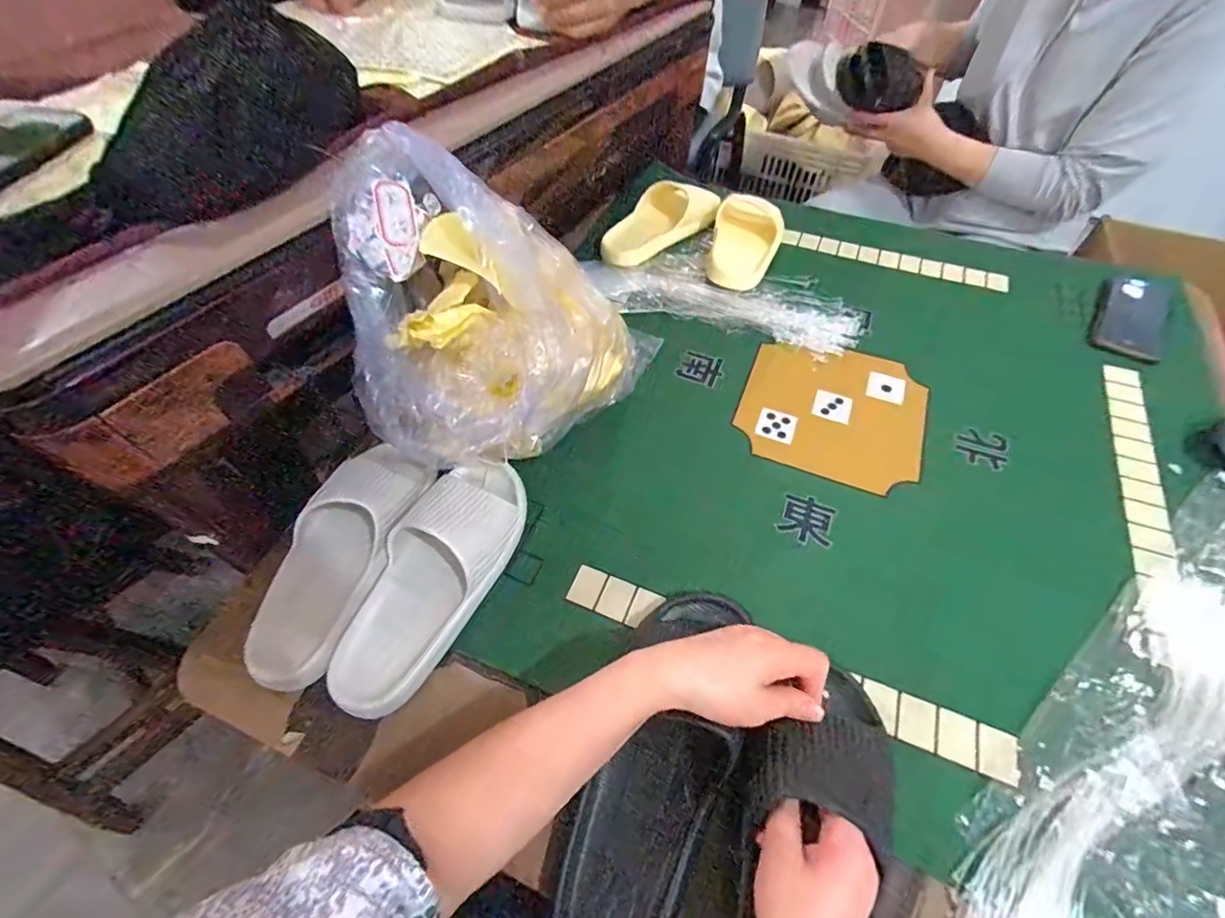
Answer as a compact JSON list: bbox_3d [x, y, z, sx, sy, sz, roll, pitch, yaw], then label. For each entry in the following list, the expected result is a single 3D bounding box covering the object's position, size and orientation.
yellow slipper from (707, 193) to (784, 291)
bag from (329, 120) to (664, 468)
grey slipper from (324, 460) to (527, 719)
[{"bbox_3d":[0.201,-0.333,0.783,0.097,0.057,0.177,15,53,13],"label":"yellow slipper"},{"bbox_3d":[-0.094,-0.127,0.505,0.291,0.232,0.248,-2,55,-2],"label":"bag"},{"bbox_3d":[-0.163,0.107,0.492,0.101,0.060,0.261,16,55,12],"label":"grey slipper"}]

